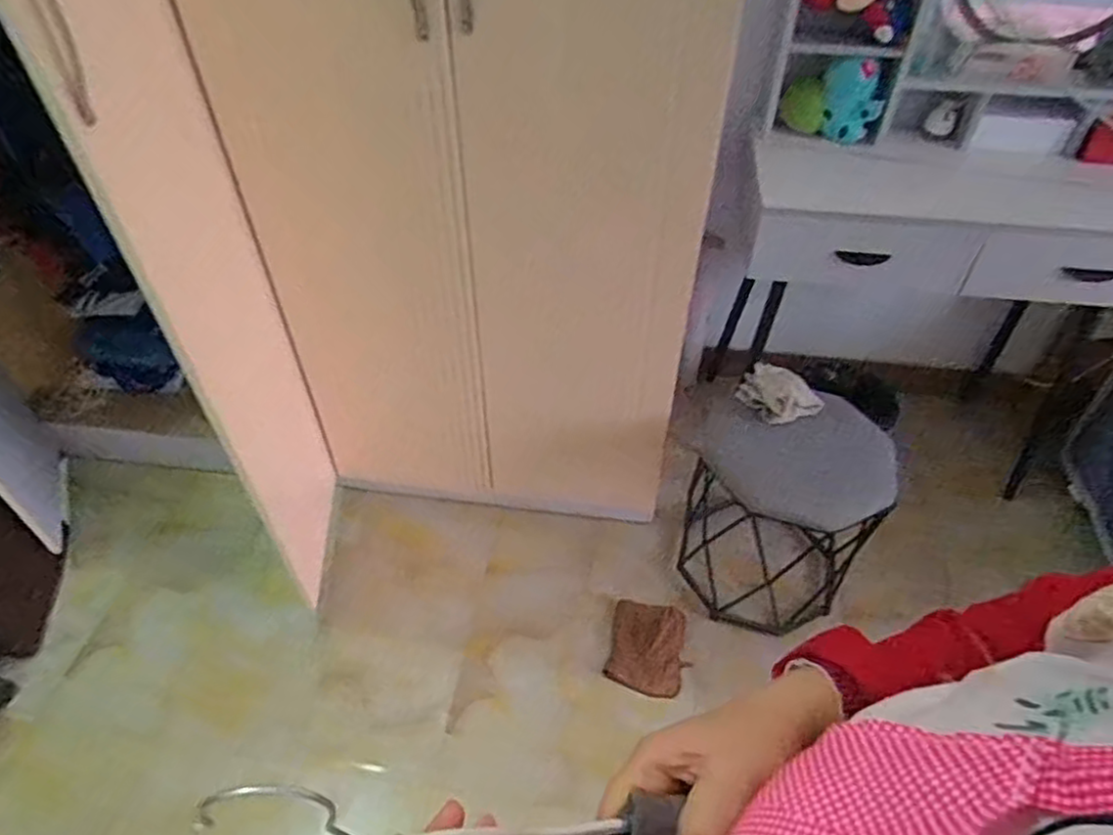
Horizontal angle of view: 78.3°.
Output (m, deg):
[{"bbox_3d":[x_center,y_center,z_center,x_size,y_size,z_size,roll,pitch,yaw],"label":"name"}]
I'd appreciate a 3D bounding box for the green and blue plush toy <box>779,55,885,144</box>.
[{"bbox_3d":[0.547,-0.635,1.349,0.173,0.168,0.099,9,45,12],"label":"green and blue plush toy"}]

